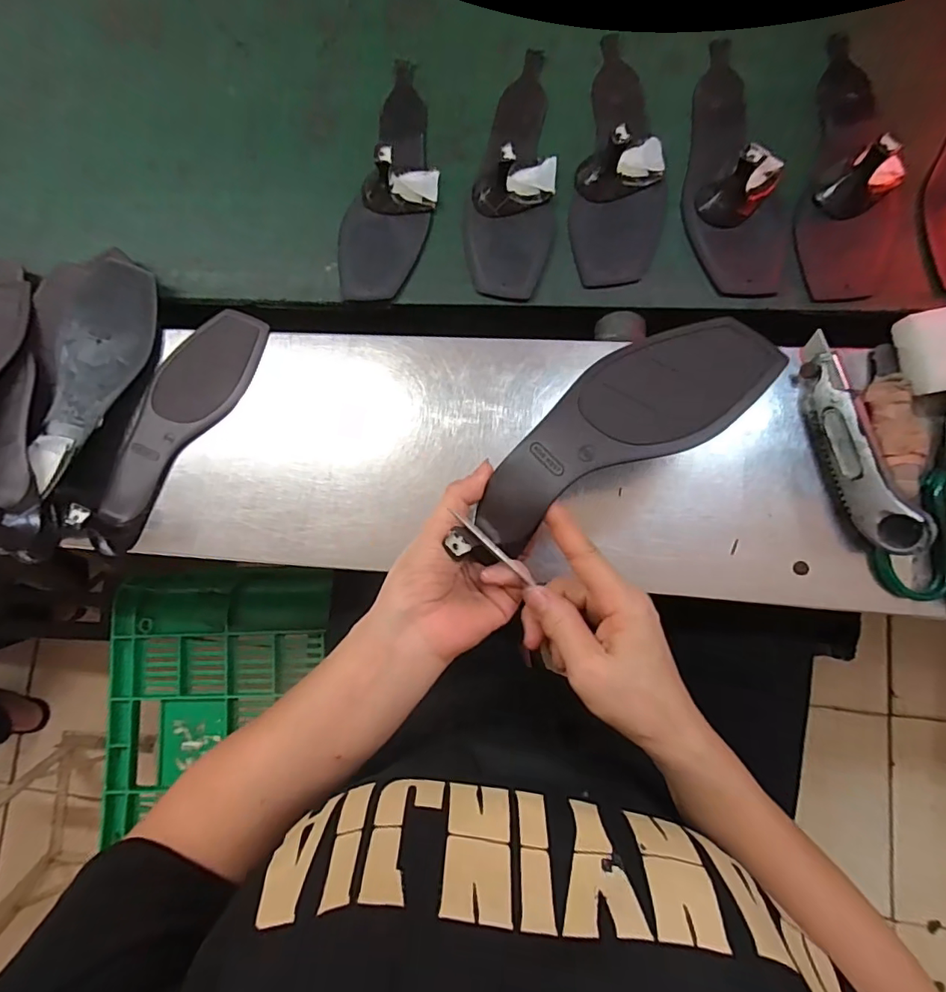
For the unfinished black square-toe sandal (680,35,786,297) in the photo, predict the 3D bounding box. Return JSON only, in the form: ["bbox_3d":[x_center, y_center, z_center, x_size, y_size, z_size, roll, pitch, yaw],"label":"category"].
[{"bbox_3d":[0.212,-0.280,0.403,0.075,0.042,0.229,-3,84,6],"label":"unfinished black square-toe sandal"}]

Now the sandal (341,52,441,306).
[{"bbox_3d":[-0.067,-0.284,0.437,0.081,0.041,0.228,16,86,8],"label":"sandal"}]

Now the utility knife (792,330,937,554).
[{"bbox_3d":[0.265,-0.038,0.353,0.027,0.044,0.157,-16,82,4],"label":"utility knife"}]

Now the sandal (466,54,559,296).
[{"bbox_3d":[0.032,-0.287,0.426,0.077,0.040,0.232,3,84,6],"label":"sandal"}]

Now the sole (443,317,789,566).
[{"bbox_3d":[0.076,-0.037,0.306,0.215,0.039,0.072,-36,82,8],"label":"sole"}]

